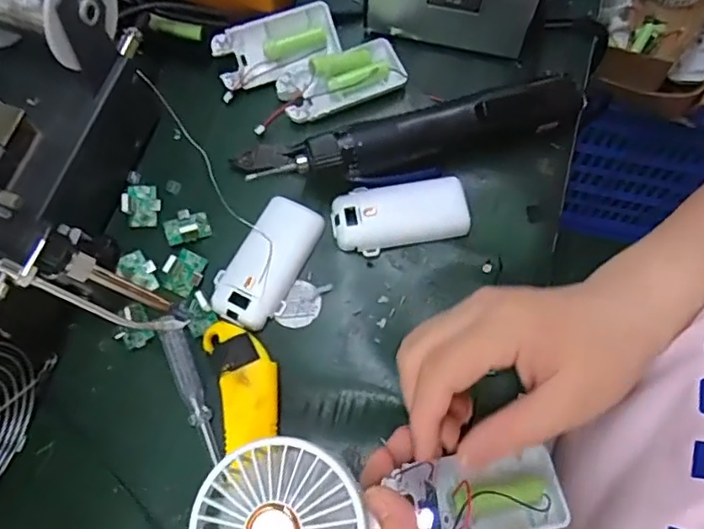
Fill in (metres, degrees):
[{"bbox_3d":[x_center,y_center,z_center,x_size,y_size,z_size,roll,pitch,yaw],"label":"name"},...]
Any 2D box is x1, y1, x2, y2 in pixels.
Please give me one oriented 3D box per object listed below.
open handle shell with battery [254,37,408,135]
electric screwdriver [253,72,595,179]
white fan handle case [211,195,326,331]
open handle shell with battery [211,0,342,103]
[{"bbox_3d":[-0.019,-0.136,0.437,0.114,0.019,0.044,-23,72,-6],"label":"open handle shell with battery"},{"bbox_3d":[0.050,-0.093,0.410,0.238,0.035,0.038,-16,72,-4],"label":"electric screwdriver"},{"bbox_3d":[-0.059,-0.003,0.401,0.048,0.012,0.093,23,73,10],"label":"white fan handle case"},{"bbox_3d":[-0.056,-0.165,0.444,0.094,0.019,0.049,-15,71,-3],"label":"open handle shell with battery"}]

